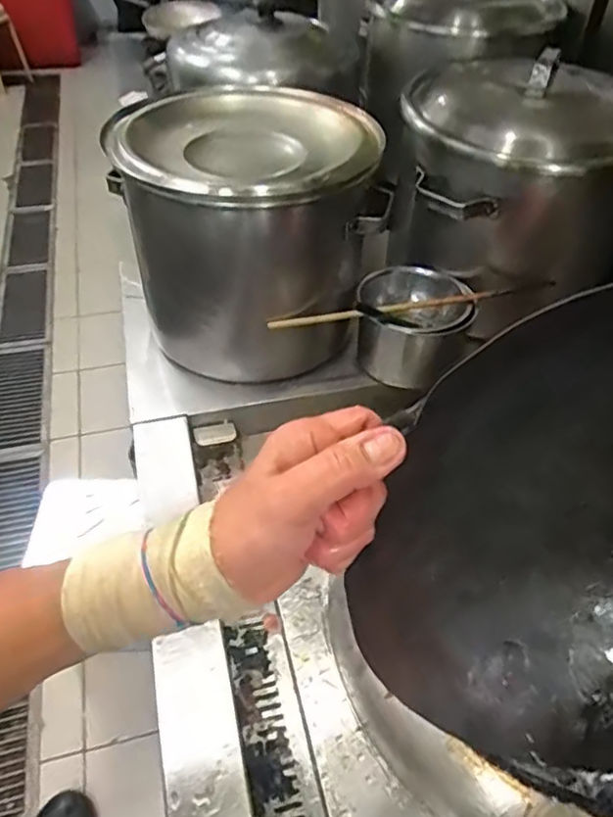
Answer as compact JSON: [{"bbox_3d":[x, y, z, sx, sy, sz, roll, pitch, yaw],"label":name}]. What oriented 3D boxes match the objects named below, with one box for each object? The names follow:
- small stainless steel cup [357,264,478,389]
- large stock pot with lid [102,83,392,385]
[{"bbox_3d":[0.160,-0.132,0.928,0.166,0.120,0.154,2,46,-2],"label":"small stainless steel cup"},{"bbox_3d":[-0.097,-0.268,0.911,0.322,0.334,0.322,2,46,-2],"label":"large stock pot with lid"}]

